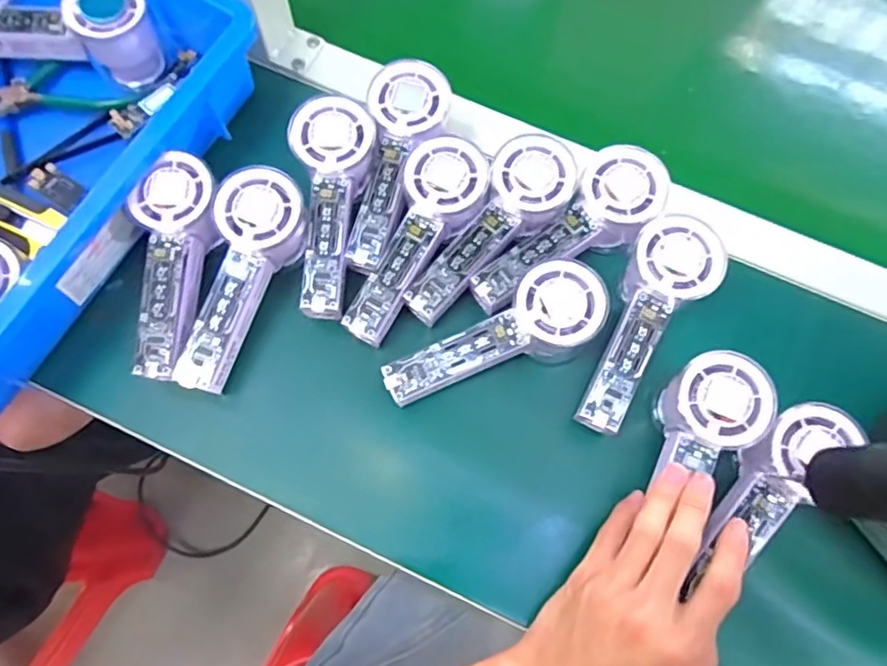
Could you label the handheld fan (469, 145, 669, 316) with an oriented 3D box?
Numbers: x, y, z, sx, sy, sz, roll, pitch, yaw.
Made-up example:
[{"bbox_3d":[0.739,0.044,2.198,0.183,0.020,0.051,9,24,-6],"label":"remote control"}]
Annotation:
[{"bbox_3d":[0.087,-0.065,0.408,0.150,0.032,0.058,-36,75,0],"label":"handheld fan"}]

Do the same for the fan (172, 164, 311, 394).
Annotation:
[{"bbox_3d":[-0.132,-0.033,0.396,0.054,0.044,0.145,20,85,5],"label":"fan"}]

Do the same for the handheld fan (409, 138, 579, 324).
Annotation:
[{"bbox_3d":[0.033,-0.068,0.405,0.054,0.029,0.147,40,87,11],"label":"handheld fan"}]

